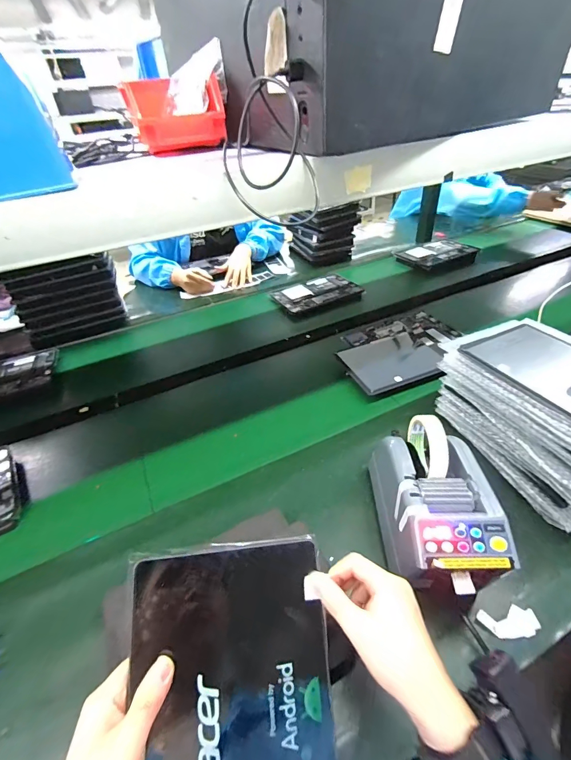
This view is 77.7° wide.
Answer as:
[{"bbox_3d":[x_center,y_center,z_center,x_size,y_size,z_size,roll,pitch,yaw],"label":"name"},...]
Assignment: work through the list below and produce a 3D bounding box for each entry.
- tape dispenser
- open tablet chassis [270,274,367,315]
[{"bbox_3d":[0.189,0.164,0.470,0.112,0.160,0.211,-3,40,1],"label":"tape dispenser"},{"bbox_3d":[0.092,-0.274,1.099,0.253,0.016,0.175,-16,42,-10],"label":"open tablet chassis"}]

